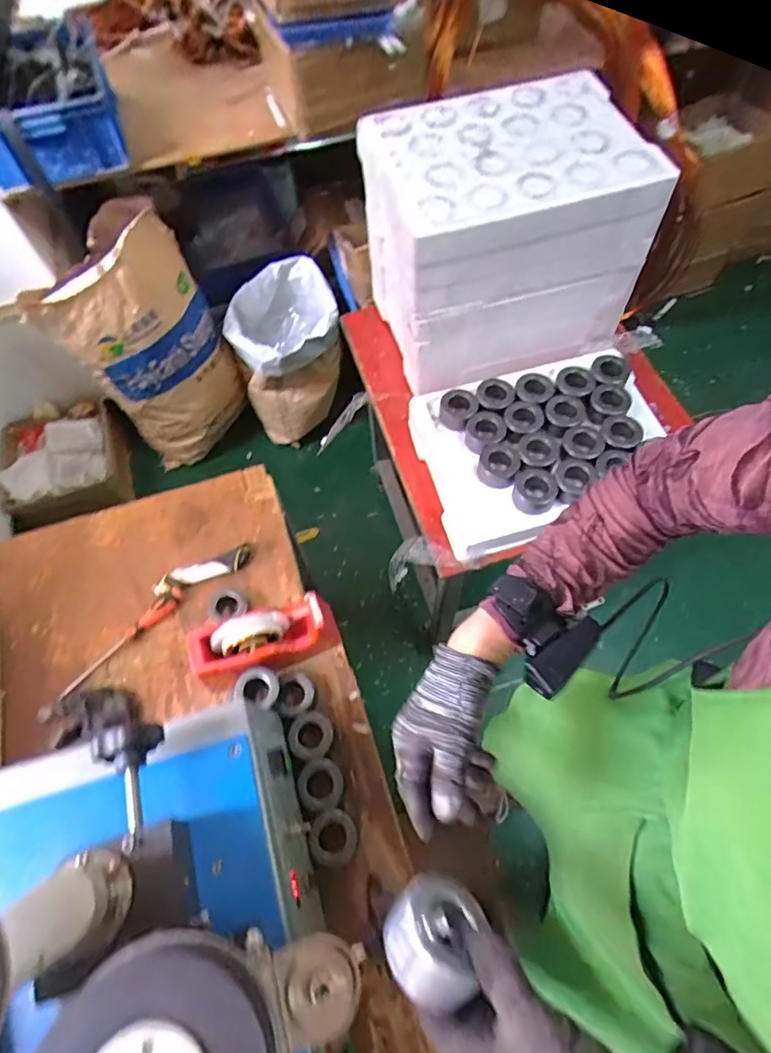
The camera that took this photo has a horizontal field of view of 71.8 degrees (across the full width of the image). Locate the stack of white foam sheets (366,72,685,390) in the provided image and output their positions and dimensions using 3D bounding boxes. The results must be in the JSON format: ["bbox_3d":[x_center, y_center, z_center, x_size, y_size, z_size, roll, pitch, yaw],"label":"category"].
[{"bbox_3d":[0.185,-0.479,0.892,0.381,0.324,0.291,-16,63,-6],"label":"stack of white foam sheets"}]

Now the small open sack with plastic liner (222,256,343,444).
[{"bbox_3d":[-0.301,-0.541,1.699,0.316,0.416,0.359,-16,63,-6],"label":"small open sack with plastic liner"}]

